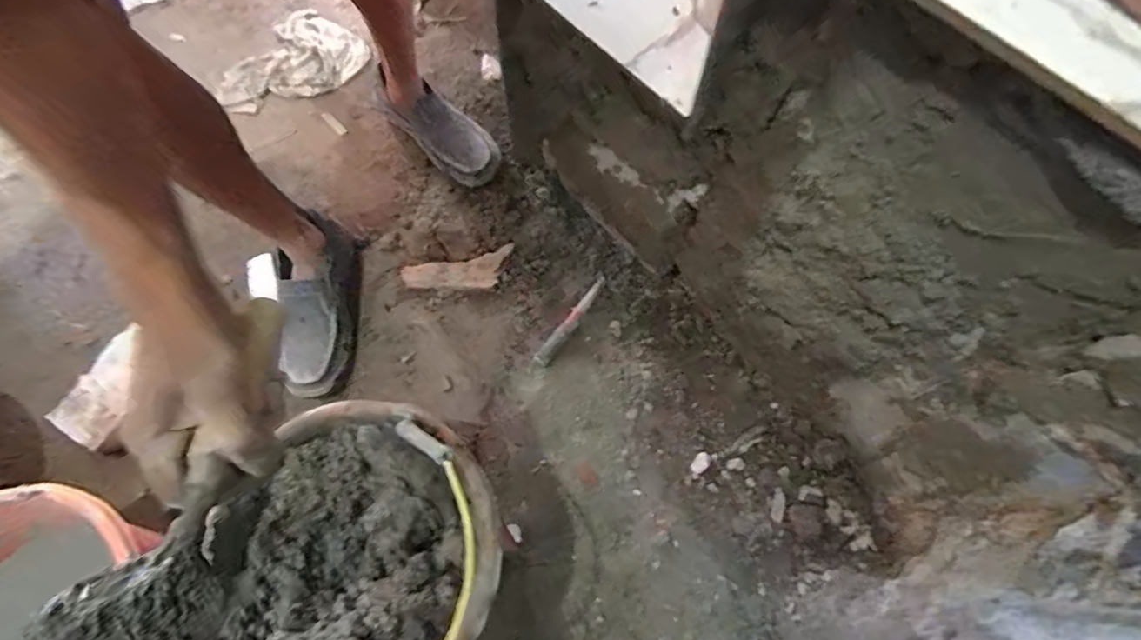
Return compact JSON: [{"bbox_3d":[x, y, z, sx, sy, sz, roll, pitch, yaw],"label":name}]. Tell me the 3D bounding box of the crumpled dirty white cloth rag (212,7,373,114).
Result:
[{"bbox_3d":[-0.505,-0.461,0.949,0.180,0.032,0.247,30,70,11],"label":"crumpled dirty white cloth rag"}]

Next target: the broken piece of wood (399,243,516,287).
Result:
[{"bbox_3d":[-0.169,-0.072,0.810,0.169,0.012,0.062,-15,68,-7],"label":"broken piece of wood"}]

